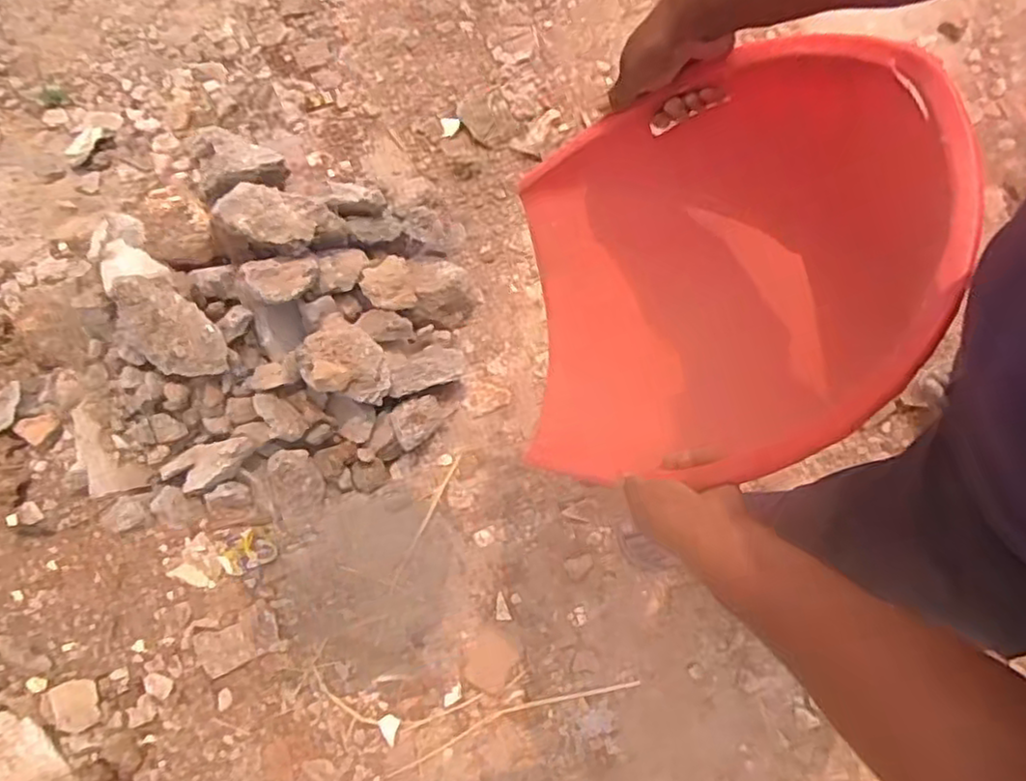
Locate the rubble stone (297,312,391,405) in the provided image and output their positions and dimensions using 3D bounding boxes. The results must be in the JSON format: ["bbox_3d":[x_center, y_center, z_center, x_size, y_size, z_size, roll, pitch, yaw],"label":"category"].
[{"bbox_3d":[-0.148,-0.024,0.611,0.079,0.032,0.066,30,78,11],"label":"rubble stone"}]

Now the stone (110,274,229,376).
[{"bbox_3d":[-0.290,-0.052,0.582,0.093,0.044,0.058,38,79,13],"label":"stone"}]

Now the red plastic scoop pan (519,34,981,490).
[{"bbox_3d":[0.189,-0.115,0.665,0.419,0.205,0.380,-11,81,23],"label":"red plastic scoop pan"}]

